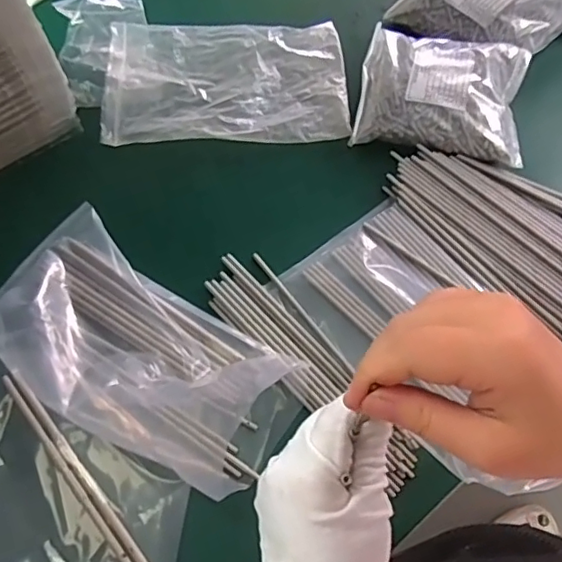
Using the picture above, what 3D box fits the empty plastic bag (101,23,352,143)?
[{"bbox_3d":[-0.065,-0.250,0.714,0.289,0.024,0.181,-2,62,-3],"label":"empty plastic bag"}]

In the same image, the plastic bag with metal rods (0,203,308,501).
[{"bbox_3d":[-0.136,0.062,0.550,0.307,0.040,0.176,30,65,13],"label":"plastic bag with metal rods"}]

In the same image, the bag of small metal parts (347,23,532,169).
[{"bbox_3d":[0.195,-0.231,0.691,0.190,0.042,0.177,12,63,4],"label":"bag of small metal parts"}]

